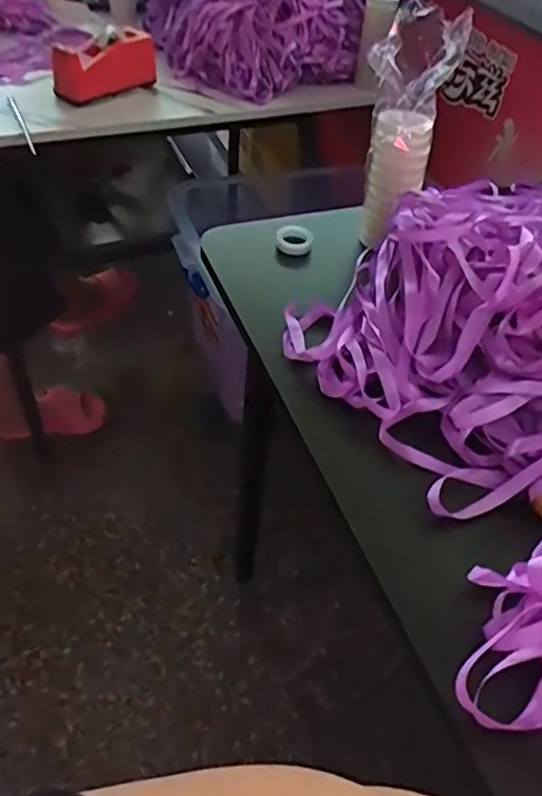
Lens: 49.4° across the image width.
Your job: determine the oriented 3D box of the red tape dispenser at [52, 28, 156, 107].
[{"bbox_3d":[-0.254,-0.521,0.924,0.047,0.082,0.202,27,51,18],"label":"red tape dispenser"}]

